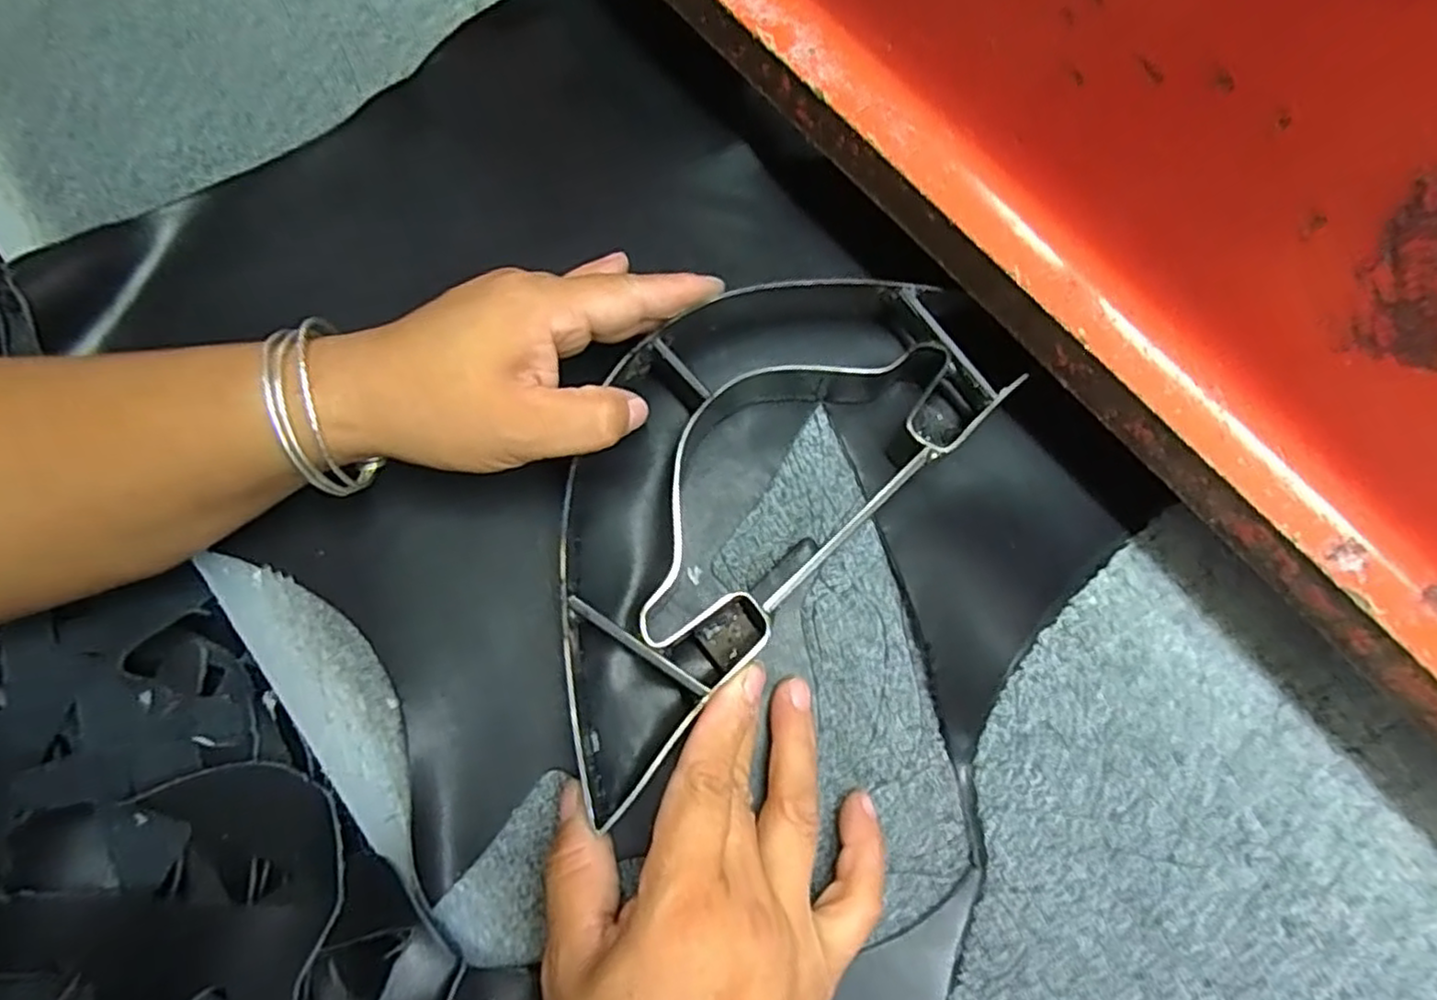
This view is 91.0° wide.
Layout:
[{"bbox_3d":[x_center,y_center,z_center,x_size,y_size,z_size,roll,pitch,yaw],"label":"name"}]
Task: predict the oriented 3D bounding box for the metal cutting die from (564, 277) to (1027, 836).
[{"bbox_3d":[0.001,-0.008,0.286,0.119,0.035,0.235,43,77,11],"label":"metal cutting die"}]

